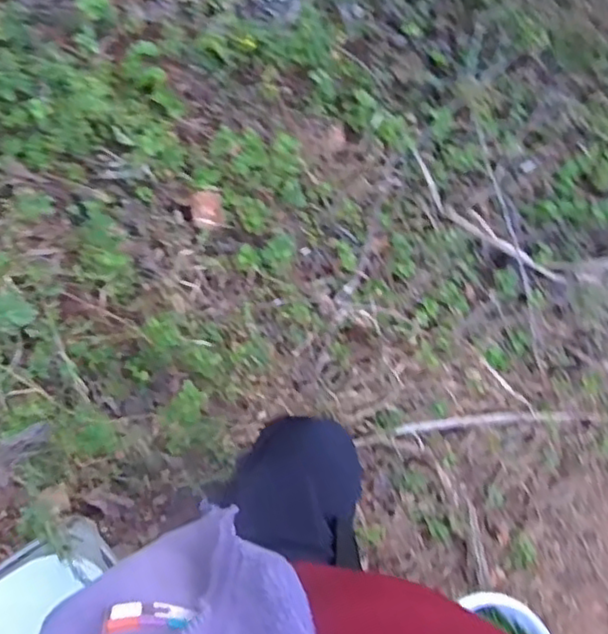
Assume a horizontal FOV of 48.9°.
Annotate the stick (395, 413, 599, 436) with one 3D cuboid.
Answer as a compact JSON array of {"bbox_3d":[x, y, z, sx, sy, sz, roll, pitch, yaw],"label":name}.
[{"bbox_3d":[0.490,0.252,1.619,0.615,0.033,0.032,1,68,-24],"label":"stick"}]

